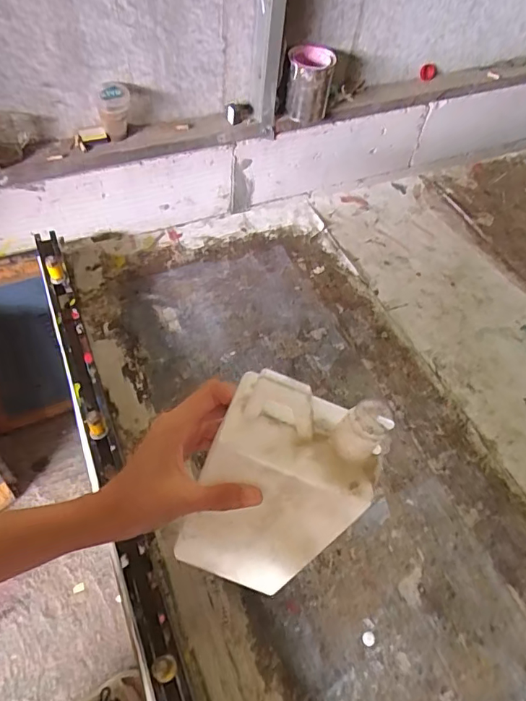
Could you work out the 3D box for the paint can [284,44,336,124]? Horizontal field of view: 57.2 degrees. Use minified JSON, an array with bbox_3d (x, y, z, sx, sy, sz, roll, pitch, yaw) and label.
[{"bbox_3d":[0.106,-0.628,1.143,0.103,0.133,0.105,3,54,-4],"label":"paint can"}]

